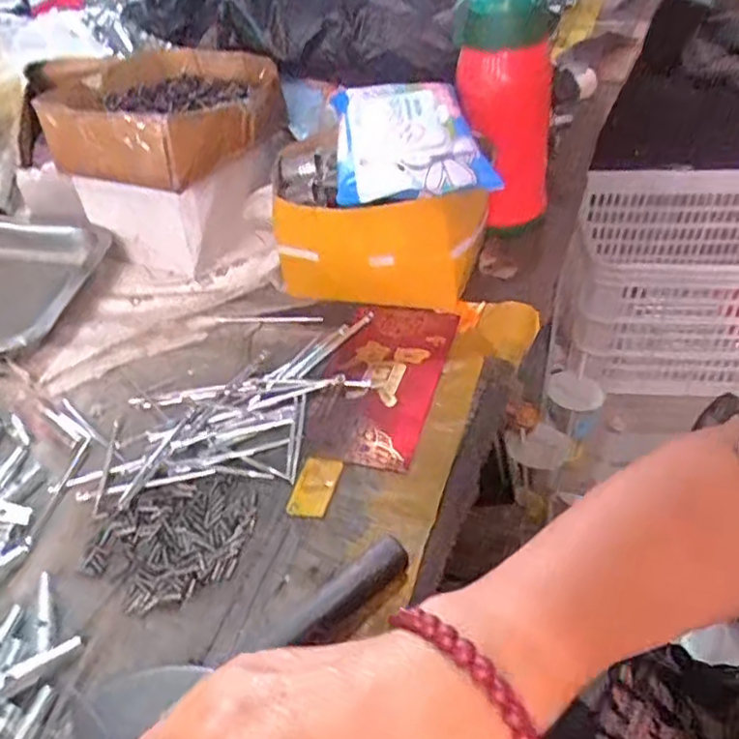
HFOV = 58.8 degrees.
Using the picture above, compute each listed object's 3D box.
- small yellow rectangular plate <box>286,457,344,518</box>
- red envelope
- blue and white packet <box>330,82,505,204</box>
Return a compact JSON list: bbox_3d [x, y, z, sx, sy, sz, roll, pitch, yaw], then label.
[{"bbox_3d":[-0.033,0.070,0.405,0.025,0.004,0.045,7,43,15],"label":"small yellow rectangular plate"},{"bbox_3d":[0.008,0.001,0.477,0.084,0.004,0.164,8,43,16],"label":"red envelope"},{"bbox_3d":[0.026,-0.177,0.502,0.104,0.033,0.155,-6,41,-2],"label":"blue and white packet"}]

